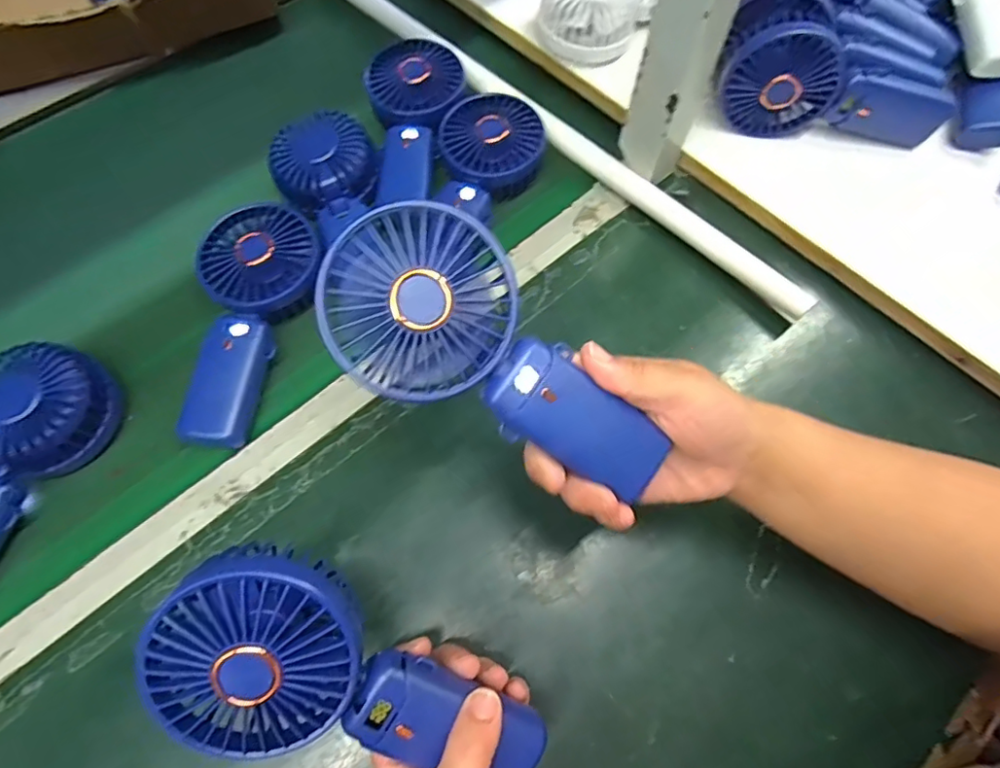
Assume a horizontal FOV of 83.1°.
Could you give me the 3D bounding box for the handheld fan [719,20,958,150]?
[{"bbox_3d":[0.271,-0.235,0.452,0.177,0.086,0.034,8,66,2],"label":"handheld fan"}]

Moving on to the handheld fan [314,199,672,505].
[{"bbox_3d":[0.000,-0.009,0.265,0.176,0.027,0.079,38,71,-11],"label":"handheld fan"}]

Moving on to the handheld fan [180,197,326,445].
[{"bbox_3d":[-0.178,-0.048,0.405,0.090,0.036,0.180,-4,66,-3],"label":"handheld fan"}]

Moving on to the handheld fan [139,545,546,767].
[{"bbox_3d":[-0.072,0.141,0.263,0.178,0.046,0.087,39,92,-15],"label":"handheld fan"}]

